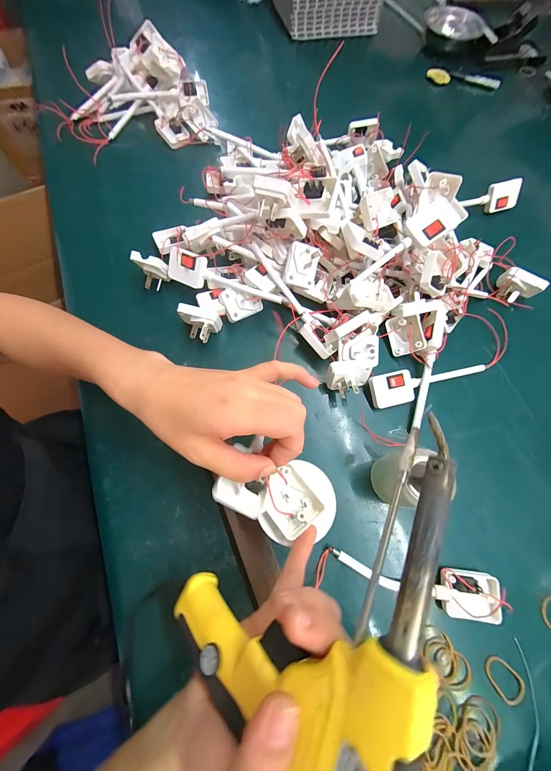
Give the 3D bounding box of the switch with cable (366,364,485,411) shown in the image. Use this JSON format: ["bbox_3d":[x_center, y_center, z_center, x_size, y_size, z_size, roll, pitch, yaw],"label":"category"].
[{"bbox_3d":[0.186,-0.005,0.330,0.150,0.023,0.035,-11,71,-6],"label":"switch with cable"}]

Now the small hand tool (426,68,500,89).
[{"bbox_3d":[0.381,-0.629,0.566,0.150,0.019,0.027,1,71,-2],"label":"small hand tool"}]

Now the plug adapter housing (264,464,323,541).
[{"bbox_3d":[0.010,0.093,0.221,0.037,0.014,0.046,-38,76,-14],"label":"plug adapter housing"}]

